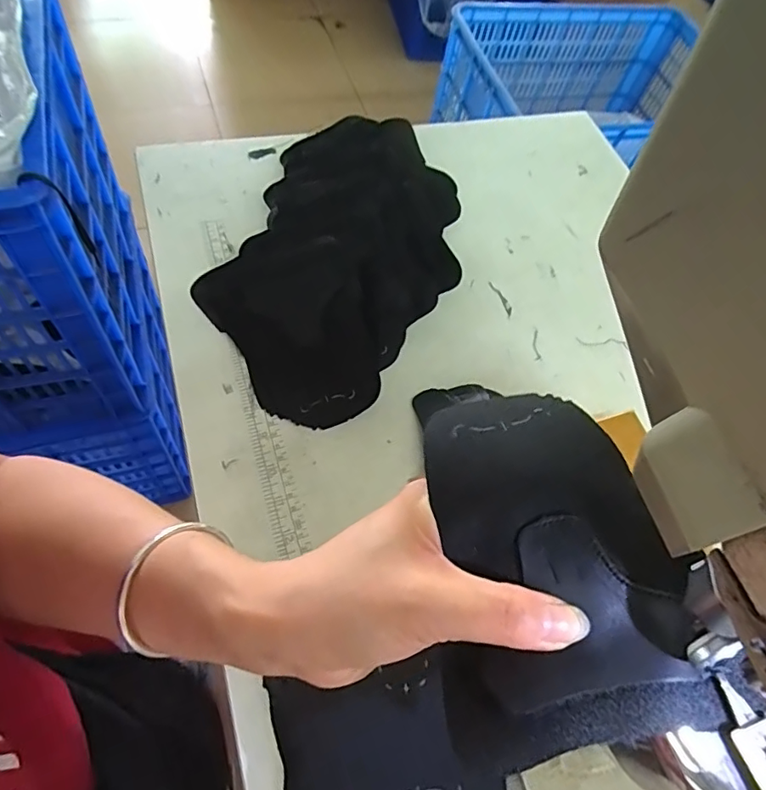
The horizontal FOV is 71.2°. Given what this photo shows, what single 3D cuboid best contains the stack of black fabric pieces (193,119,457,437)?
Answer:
[{"bbox_3d":[-0.037,-0.133,0.481,0.200,0.065,0.322,23,60,3],"label":"stack of black fabric pieces"}]

